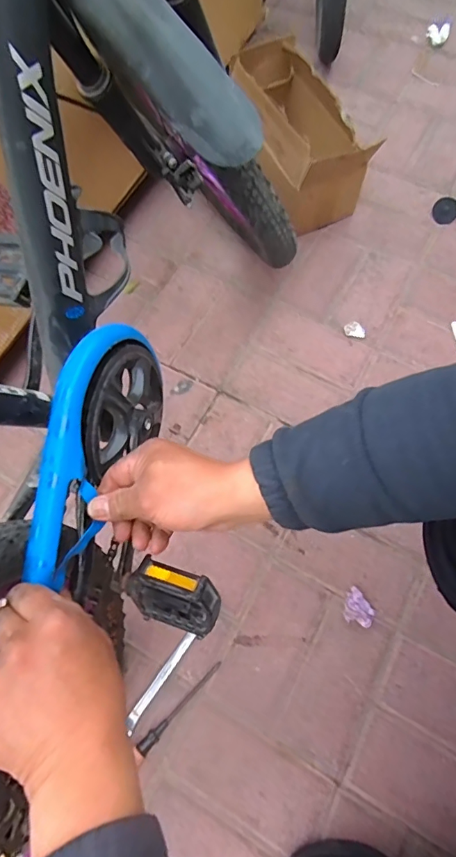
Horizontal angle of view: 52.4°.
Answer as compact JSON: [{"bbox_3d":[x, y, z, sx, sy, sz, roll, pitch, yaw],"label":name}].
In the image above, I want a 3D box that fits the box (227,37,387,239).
[{"bbox_3d":[0.129,-0.535,0.864,0.183,0.198,0.279,-19,71,-5],"label":"box"}]

